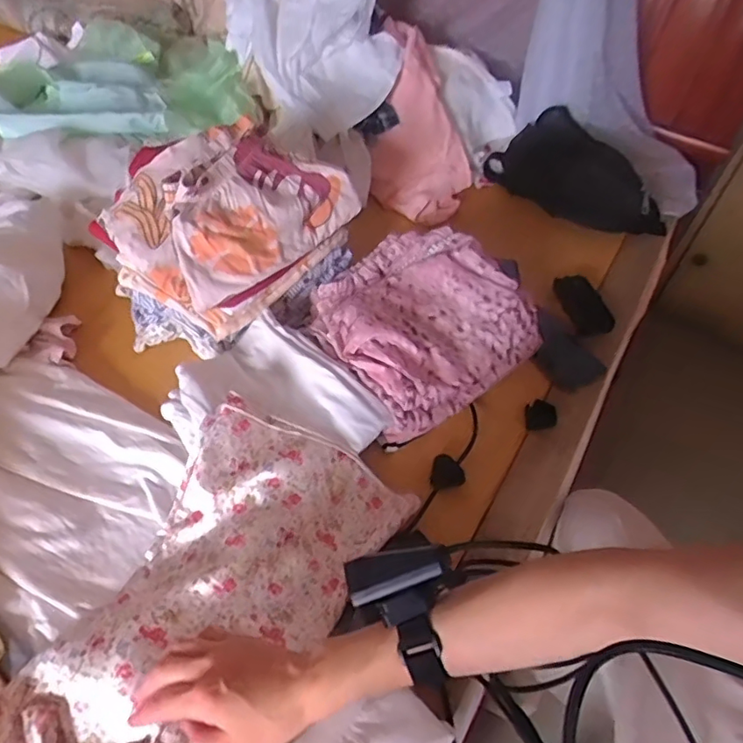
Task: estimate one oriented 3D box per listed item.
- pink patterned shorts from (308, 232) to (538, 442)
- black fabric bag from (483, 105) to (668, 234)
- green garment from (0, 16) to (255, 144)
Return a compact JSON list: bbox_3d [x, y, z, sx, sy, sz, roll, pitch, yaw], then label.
[{"bbox_3d":[0.059,-0.068,0.722,0.244,0.084,0.238,-29,59,-26],"label":"pink patterned shorts"},{"bbox_3d":[0.353,-0.323,0.978,0.313,0.179,0.084,29,58,18],"label":"black fabric bag"},{"bbox_3d":[-0.459,-0.549,1.070,0.474,0.099,0.450,-2,51,-7],"label":"green garment"}]

